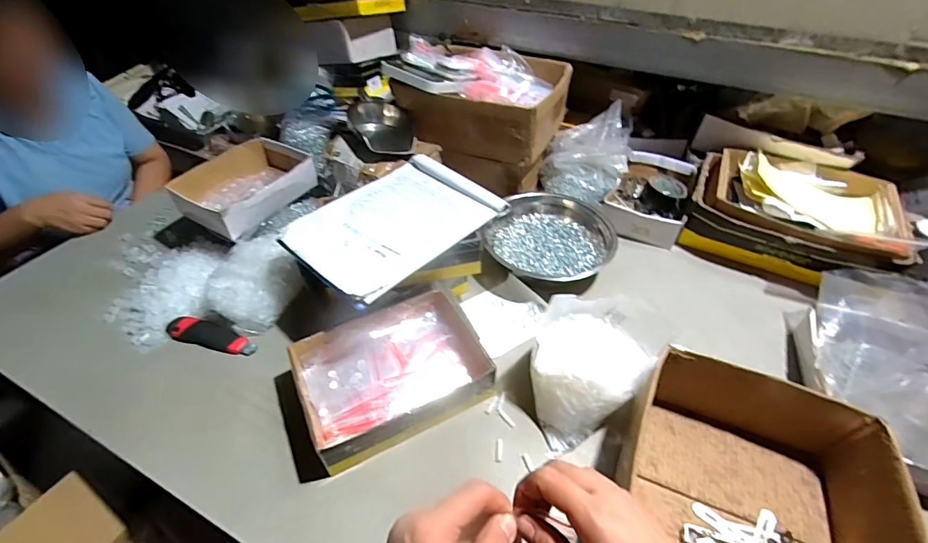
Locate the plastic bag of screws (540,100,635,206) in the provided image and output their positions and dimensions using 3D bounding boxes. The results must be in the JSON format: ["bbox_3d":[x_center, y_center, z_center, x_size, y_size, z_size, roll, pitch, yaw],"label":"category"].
[{"bbox_3d":[0.272,-0.262,0.944,0.179,0.137,0.198,14,47,14],"label":"plastic bag of screws"}]

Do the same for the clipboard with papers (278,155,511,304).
[{"bbox_3d":[-0.111,-0.082,0.674,0.232,0.019,0.301,30,52,26],"label":"clipboard with papers"}]

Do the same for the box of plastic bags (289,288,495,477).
[{"bbox_3d":[-0.104,0.144,0.622,0.246,0.076,0.184,-21,49,-20],"label":"box of plastic bags"}]

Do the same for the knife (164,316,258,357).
[{"bbox_3d":[-0.410,0.105,0.691,0.154,0.019,0.039,11,46,11],"label":"knife"}]

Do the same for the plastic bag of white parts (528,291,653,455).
[{"bbox_3d":[0.176,0.135,0.609,0.159,0.099,0.183,-7,45,-7],"label":"plastic bag of white parts"}]

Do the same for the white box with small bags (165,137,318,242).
[{"bbox_3d":[-0.417,-0.182,0.856,0.175,0.074,0.263,23,49,21],"label":"white box with small bags"}]

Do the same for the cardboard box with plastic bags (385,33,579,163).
[{"bbox_3d":[0.037,-0.388,0.927,0.345,0.147,0.260,18,48,17],"label":"cardboard box with plastic bags"}]

